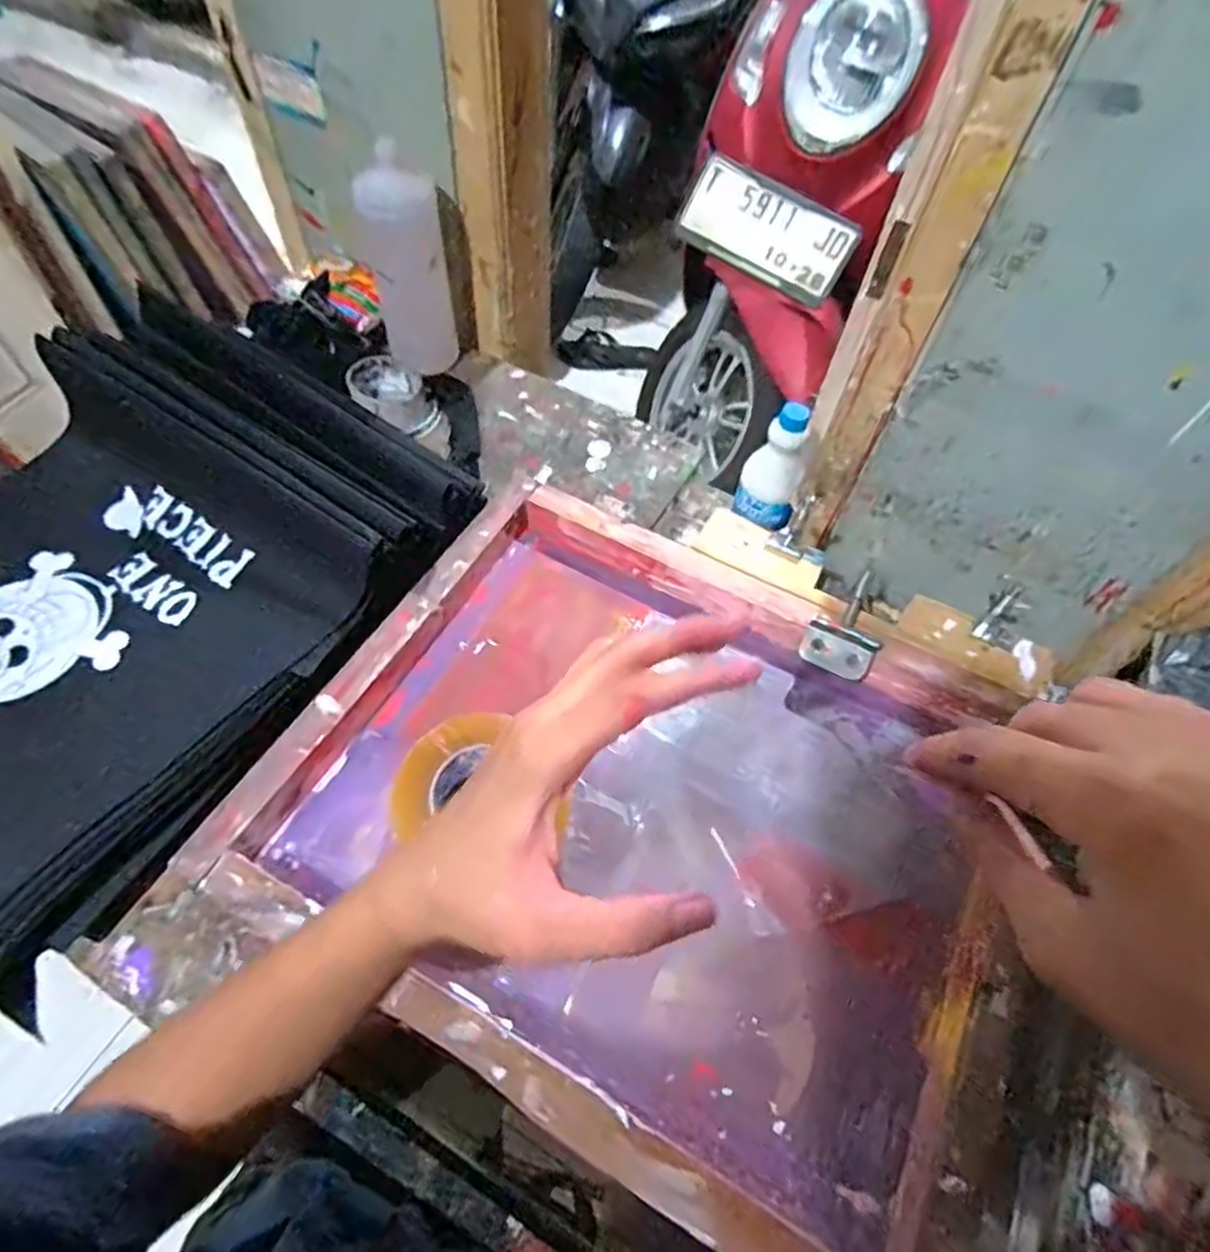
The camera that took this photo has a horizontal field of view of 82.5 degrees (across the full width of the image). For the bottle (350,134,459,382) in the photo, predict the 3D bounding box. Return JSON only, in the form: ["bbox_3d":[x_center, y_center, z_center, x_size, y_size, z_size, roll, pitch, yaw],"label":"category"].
[{"bbox_3d":[-0.223,-0.398,0.777,0.092,0.226,0.111,-8,57,-10],"label":"bottle"}]

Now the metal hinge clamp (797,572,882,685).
[{"bbox_3d":[0.223,0.000,0.625,0.061,0.035,0.108,30,59,15],"label":"metal hinge clamp"}]

